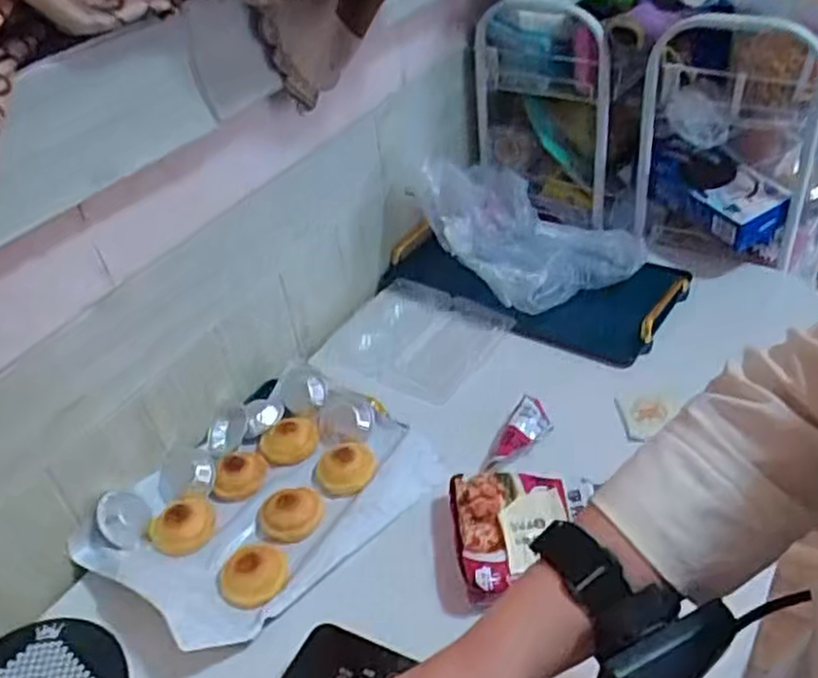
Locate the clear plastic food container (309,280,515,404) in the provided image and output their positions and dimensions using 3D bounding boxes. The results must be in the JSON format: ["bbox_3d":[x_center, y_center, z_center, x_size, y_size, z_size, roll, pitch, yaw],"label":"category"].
[{"bbox_3d":[-0.003,-0.006,1.012,0.216,0.030,0.216,19,45,29],"label":"clear plastic food container"}]

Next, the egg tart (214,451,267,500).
[{"bbox_3d":[-0.188,0.150,0.837,0.052,0.022,0.048,-5,38,3],"label":"egg tart"}]

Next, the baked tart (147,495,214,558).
[{"bbox_3d":[-0.239,0.192,0.793,0.065,0.019,0.065,-4,38,4],"label":"baked tart"}]

